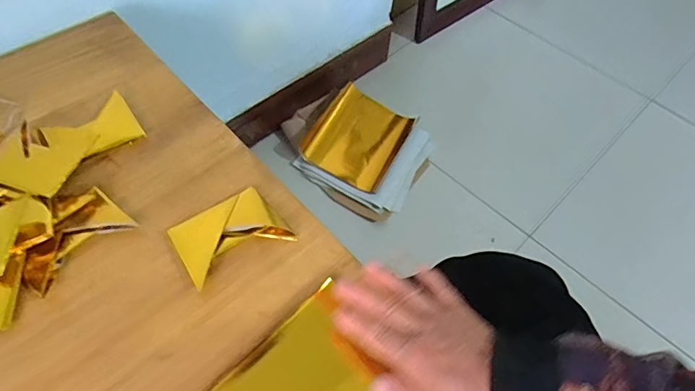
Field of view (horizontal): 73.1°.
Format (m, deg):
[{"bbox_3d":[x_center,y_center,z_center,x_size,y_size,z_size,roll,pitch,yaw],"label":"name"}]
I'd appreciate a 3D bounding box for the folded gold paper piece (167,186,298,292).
[{"bbox_3d":[-0.113,0.035,0.450,0.099,0.010,0.073,-28,63,-21],"label":"folded gold paper piece"}]

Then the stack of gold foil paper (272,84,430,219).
[{"bbox_3d":[0.018,-0.117,1.079,0.330,0.060,0.266,33,60,17],"label":"stack of gold foil paper"}]

